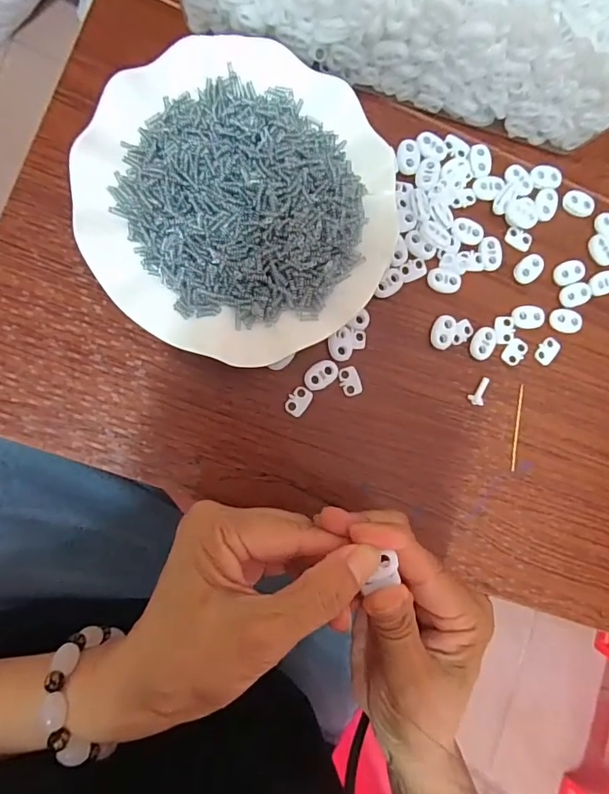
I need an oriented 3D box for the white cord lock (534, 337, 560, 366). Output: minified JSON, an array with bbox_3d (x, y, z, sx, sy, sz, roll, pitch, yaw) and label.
[{"bbox_3d":[0.168,-0.031,0.327,0.014,0.004,0.020,37,84,-6],"label":"white cord lock"}]

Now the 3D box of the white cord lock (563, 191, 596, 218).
[{"bbox_3d":[0.194,-0.136,0.335,0.022,0.004,0.017,24,85,-7],"label":"white cord lock"}]

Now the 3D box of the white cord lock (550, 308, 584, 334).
[{"bbox_3d":[0.181,-0.053,0.327,0.023,0.004,0.017,4,88,-8],"label":"white cord lock"}]

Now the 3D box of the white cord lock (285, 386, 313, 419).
[{"bbox_3d":[-0.003,0.003,0.301,0.013,0.004,0.020,40,84,-5],"label":"white cord lock"}]

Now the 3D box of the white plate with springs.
[{"bbox_3d":[-0.036,-0.117,0.288,0.178,0.024,0.179,0,88,-8],"label":"white plate with springs"}]

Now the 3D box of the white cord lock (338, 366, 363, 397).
[{"bbox_3d":[0.030,-0.010,0.306,0.014,0.004,0.019,-20,91,-8],"label":"white cord lock"}]

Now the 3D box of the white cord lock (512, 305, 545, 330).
[{"bbox_3d":[0.153,-0.054,0.324,0.022,0.004,0.016,-7,89,-8],"label":"white cord lock"}]

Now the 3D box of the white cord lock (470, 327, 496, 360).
[{"bbox_3d":[0.120,-0.036,0.320,0.015,0.004,0.023,26,85,-7],"label":"white cord lock"}]

